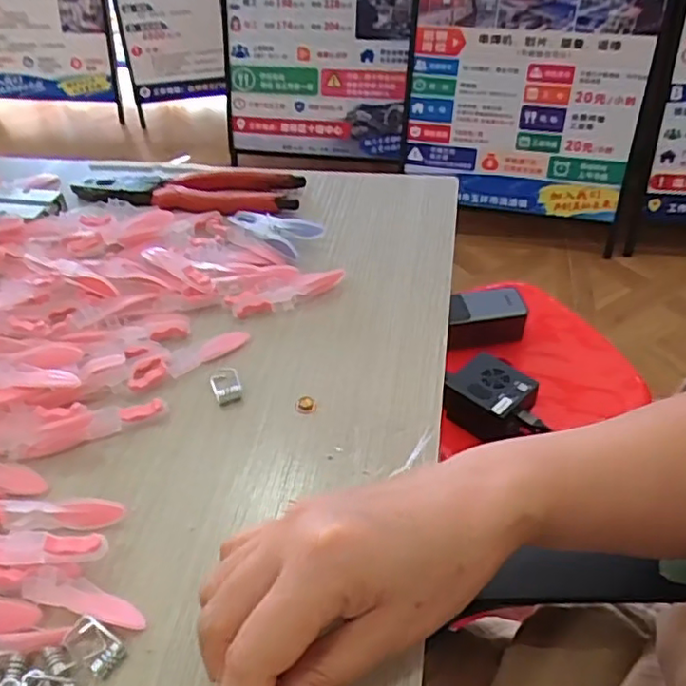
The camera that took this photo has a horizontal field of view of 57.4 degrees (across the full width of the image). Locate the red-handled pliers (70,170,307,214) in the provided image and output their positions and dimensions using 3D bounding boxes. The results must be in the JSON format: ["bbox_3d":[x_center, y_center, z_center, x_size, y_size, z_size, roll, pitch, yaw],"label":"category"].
[{"bbox_3d":[-0.123,-0.122,0.497,0.184,0.019,0.052,8,46,8],"label":"red-handled pliers"}]

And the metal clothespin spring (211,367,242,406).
[{"bbox_3d":[-0.066,0.022,0.352,0.015,0.006,0.026,-17,47,-16],"label":"metal clothespin spring"}]

